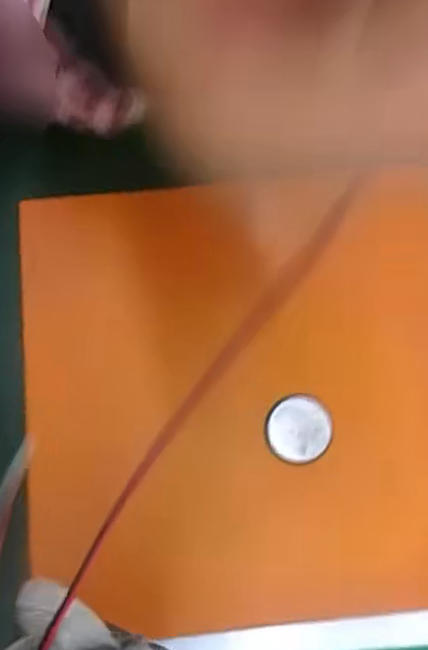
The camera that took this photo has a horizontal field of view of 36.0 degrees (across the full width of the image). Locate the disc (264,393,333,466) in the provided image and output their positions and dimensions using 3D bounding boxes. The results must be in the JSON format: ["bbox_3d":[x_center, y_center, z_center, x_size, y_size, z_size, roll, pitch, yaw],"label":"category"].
[{"bbox_3d":[0.038,0.046,0.291,0.029,0.004,0.029,1,84,-5],"label":"disc"}]

